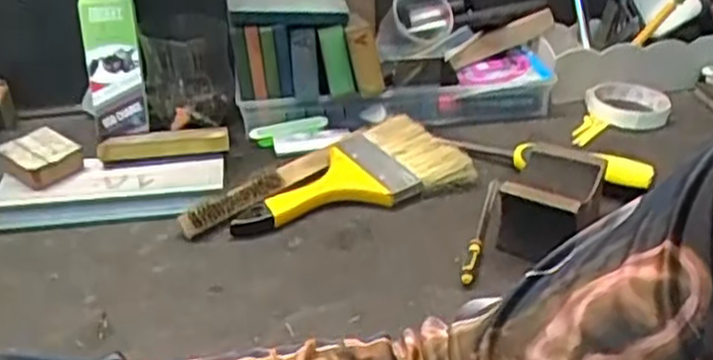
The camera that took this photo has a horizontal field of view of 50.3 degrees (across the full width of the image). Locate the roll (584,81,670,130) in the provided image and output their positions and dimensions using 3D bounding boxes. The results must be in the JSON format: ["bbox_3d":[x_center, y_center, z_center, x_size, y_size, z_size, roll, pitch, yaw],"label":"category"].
[{"bbox_3d":[0.303,-0.086,0.847,0.089,0.022,0.091,0,30,0],"label":"roll"}]

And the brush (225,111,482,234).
[{"bbox_3d":[-0.016,-0.005,0.716,0.227,0.025,0.119,-16,33,-25],"label":"brush"}]

